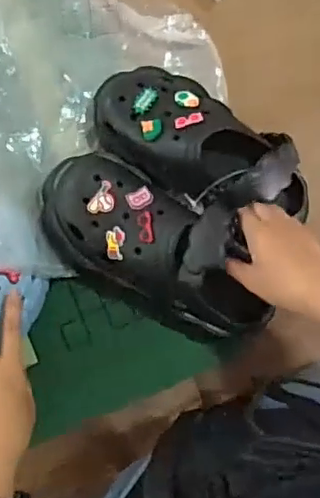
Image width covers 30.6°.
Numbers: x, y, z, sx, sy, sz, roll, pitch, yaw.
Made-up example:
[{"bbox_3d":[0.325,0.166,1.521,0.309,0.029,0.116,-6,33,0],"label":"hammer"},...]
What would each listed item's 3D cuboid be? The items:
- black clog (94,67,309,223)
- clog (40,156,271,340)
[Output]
[{"bbox_3d":[0.042,-0.117,0.635,0.245,0.099,0.122,31,83,20],"label":"black clog"},{"bbox_3d":[-0.004,-0.002,0.612,0.262,0.109,0.122,28,83,5],"label":"clog"}]

